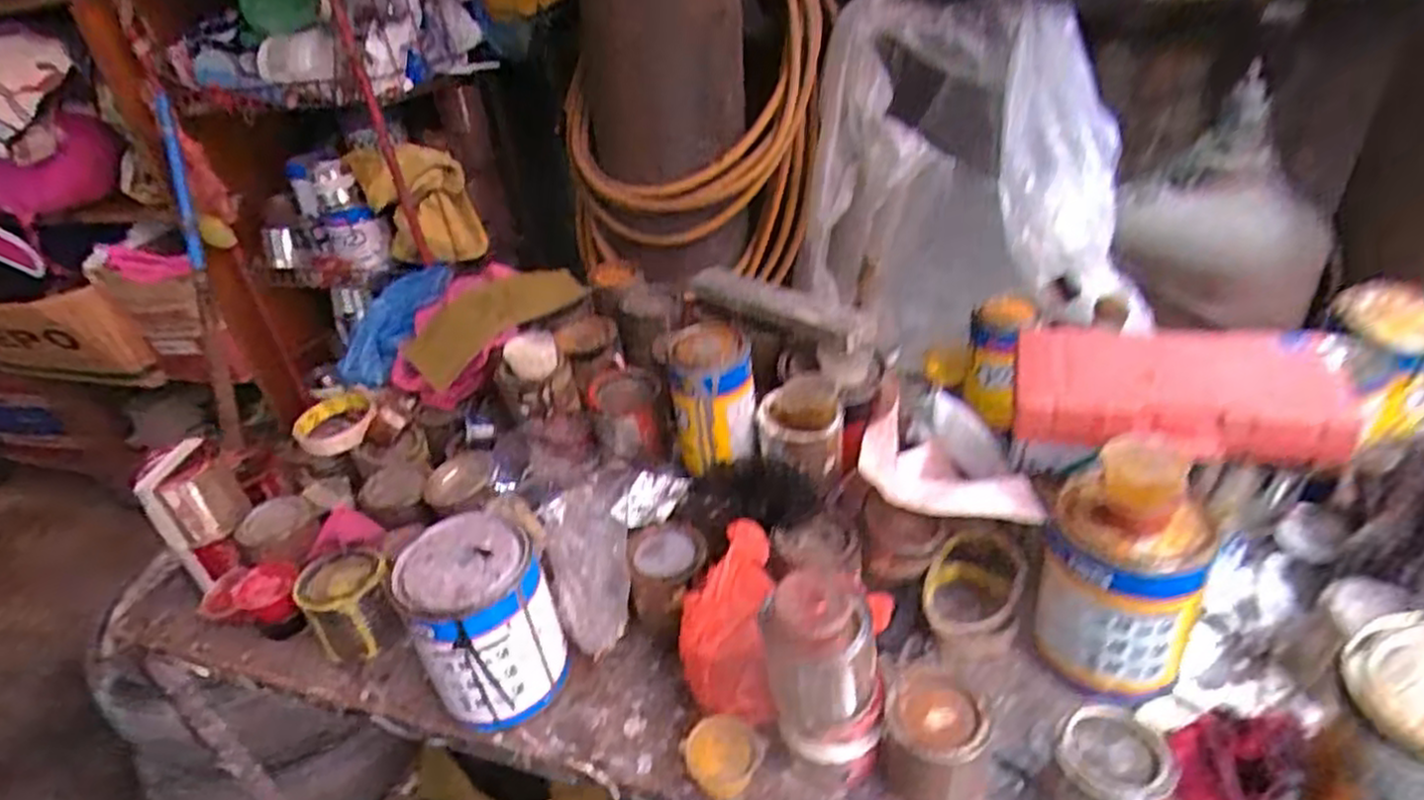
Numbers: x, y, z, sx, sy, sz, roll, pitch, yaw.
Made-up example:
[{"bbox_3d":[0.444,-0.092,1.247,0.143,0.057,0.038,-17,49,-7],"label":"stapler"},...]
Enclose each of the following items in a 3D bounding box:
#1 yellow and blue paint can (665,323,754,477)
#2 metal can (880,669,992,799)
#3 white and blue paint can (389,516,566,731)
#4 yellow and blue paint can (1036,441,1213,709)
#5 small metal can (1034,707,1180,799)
[{"bbox_3d":[0.003,0.007,0.687,0.070,0.140,0.074,-6,32,4],"label":"yellow and blue paint can"},{"bbox_3d":[0.151,0.231,0.515,0.067,0.077,0.063,-6,32,4],"label":"metal can"},{"bbox_3d":[-0.174,0.171,0.590,0.098,0.136,0.090,-6,32,4],"label":"white and blue paint can"},{"bbox_3d":[0.298,0.123,0.559,0.106,0.162,0.097,15,38,31],"label":"yellow and blue paint can"},{"bbox_3d":[0.246,0.245,0.480,0.064,0.075,0.063,-6,32,4],"label":"small metal can"}]

